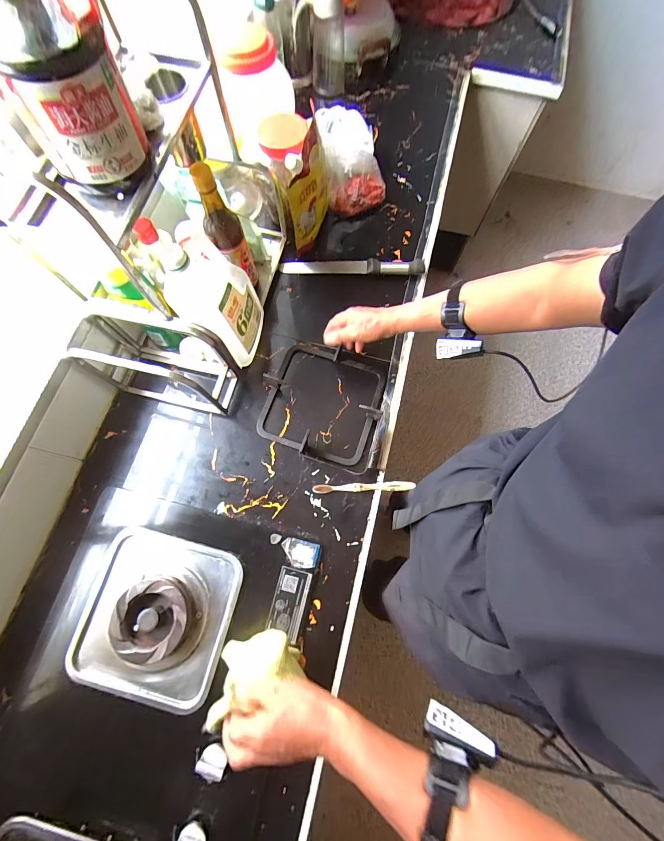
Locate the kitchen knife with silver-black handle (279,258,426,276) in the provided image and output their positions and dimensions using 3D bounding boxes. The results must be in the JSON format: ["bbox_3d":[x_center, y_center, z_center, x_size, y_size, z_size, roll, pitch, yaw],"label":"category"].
[{"bbox_3d":[0.045,-0.339,0.744,0.312,0.024,0.029,1,73,-1],"label":"kitchen knife with silver-black handle"}]

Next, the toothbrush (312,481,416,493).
[{"bbox_3d":[0.058,0.121,0.617,0.181,0.015,0.017,-2,73,-2],"label":"toothbrush"}]

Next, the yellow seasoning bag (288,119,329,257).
[{"bbox_3d":[-0.040,-0.462,0.691,0.039,0.195,0.134,26,74,7],"label":"yellow seasoning bag"}]

